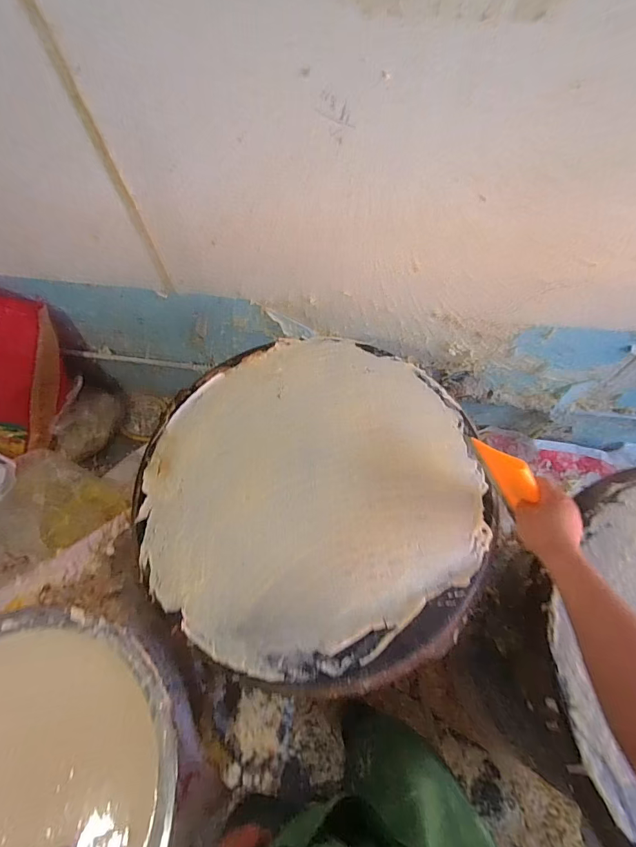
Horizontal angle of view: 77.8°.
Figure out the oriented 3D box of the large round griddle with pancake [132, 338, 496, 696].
[{"bbox_3d":[-0.010,0.108,0.698,0.589,0.034,0.597,-1,64,2],"label":"large round griddle with pancake"}]

